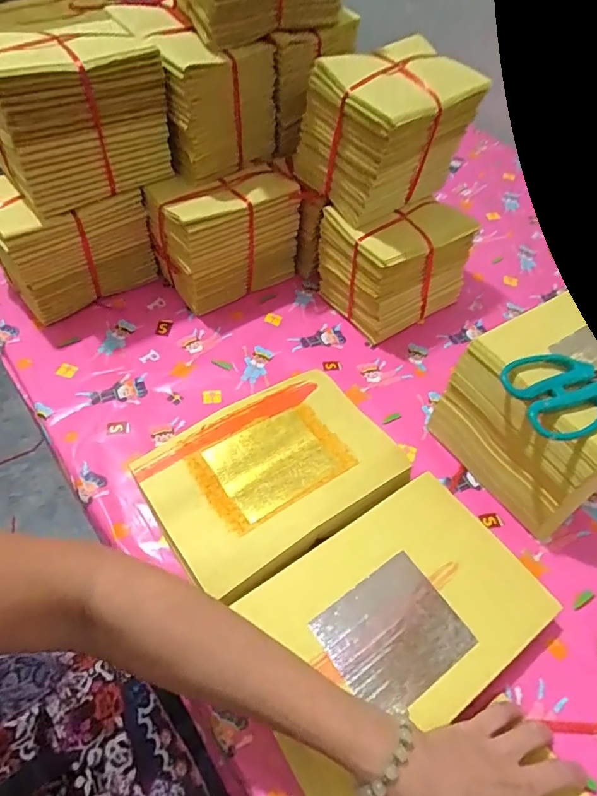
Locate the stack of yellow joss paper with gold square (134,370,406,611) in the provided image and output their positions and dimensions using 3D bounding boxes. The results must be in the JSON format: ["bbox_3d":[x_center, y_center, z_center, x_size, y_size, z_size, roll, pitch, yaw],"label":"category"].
[{"bbox_3d":[-0.024,0.076,0.482,0.225,0.041,0.164,-27,60,-23],"label":"stack of yellow joss paper with gold square"}]

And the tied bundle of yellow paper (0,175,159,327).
[{"bbox_3d":[-0.291,-0.197,0.610,0.164,0.135,0.121,-36,64,-27],"label":"tied bundle of yellow paper"}]

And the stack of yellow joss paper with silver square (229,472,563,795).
[{"bbox_3d":[0.078,0.184,0.409,0.245,0.024,0.159,-27,60,-23],"label":"stack of yellow joss paper with silver square"}]

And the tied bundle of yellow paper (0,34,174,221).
[{"bbox_3d":[-0.243,-0.298,0.535,0.170,0.155,0.116,-31,62,-25],"label":"tied bundle of yellow paper"}]

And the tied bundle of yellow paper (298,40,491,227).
[{"bbox_3d":[0.101,-0.311,0.568,0.161,0.138,0.130,-33,62,-26],"label":"tied bundle of yellow paper"}]

